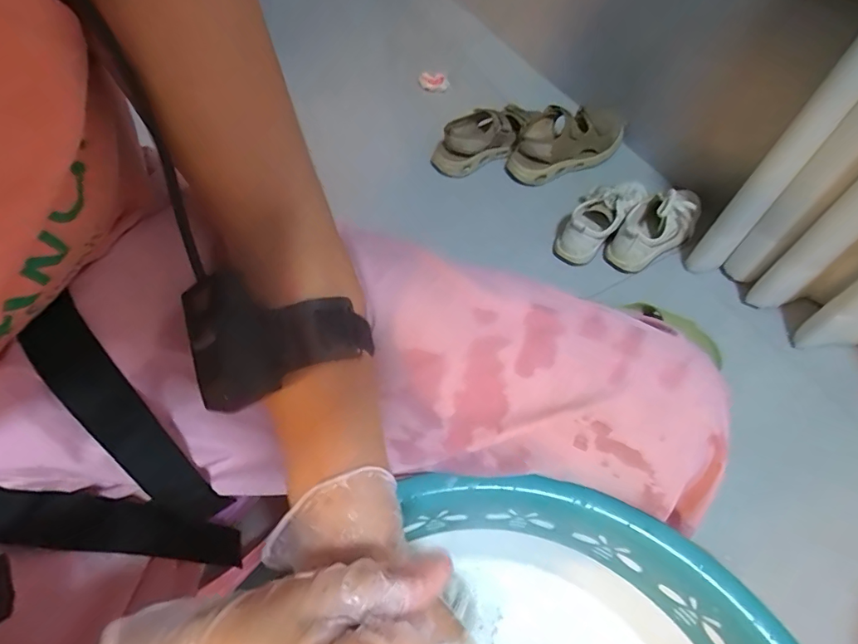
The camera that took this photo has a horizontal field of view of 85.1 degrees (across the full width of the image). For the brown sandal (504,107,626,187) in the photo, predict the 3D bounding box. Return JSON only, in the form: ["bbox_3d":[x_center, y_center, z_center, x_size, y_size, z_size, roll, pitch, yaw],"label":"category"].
[{"bbox_3d":[0.267,-0.354,0.915,0.243,0.091,0.114,-16,60,-8],"label":"brown sandal"}]

